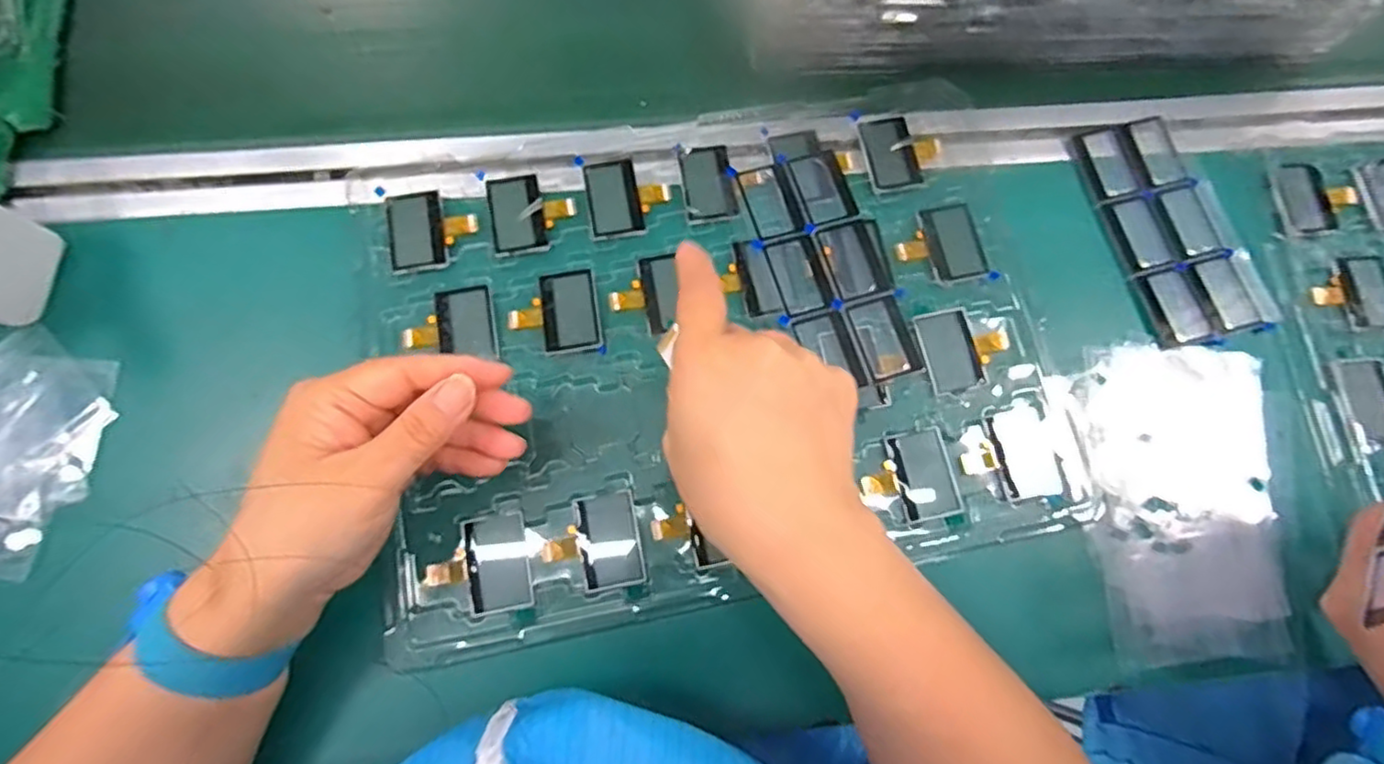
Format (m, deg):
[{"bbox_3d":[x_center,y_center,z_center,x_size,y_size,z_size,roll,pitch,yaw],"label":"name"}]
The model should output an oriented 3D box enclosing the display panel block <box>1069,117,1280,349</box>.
[{"bbox_3d":[0.282,-0.090,0.395,0.067,0.005,0.141,-18,76,-6],"label":"display panel block"}]

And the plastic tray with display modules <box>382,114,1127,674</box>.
[{"bbox_3d":[0.015,-0.017,0.361,0.351,0.010,0.249,-10,75,-4],"label":"plastic tray with display modules"}]

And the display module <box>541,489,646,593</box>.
[{"bbox_3d":[-0.050,0.081,0.333,0.046,0.004,0.046,-11,76,-4],"label":"display module"}]

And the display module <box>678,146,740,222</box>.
[{"bbox_3d":[0.009,-0.116,0.385,0.029,0.004,0.044,-10,75,-4],"label":"display module"}]

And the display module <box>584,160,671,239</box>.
[{"bbox_3d":[-0.037,-0.107,0.381,0.045,0.004,0.046,-9,75,-4],"label":"display module"}]

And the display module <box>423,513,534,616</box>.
[{"bbox_3d":[-0.105,0.091,0.327,0.050,0.004,0.044,-12,76,-5],"label":"display module"}]

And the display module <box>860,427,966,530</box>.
[{"bbox_3d":[0.116,0.053,0.349,0.048,0.004,0.051,-11,76,-5],"label":"display module"}]

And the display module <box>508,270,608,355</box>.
[{"bbox_3d":[-0.075,-0.036,0.361,0.046,0.004,0.047,-11,76,-5],"label":"display module"}]

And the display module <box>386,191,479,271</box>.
[{"bbox_3d":[-0.146,-0.087,0.372,0.046,0.004,0.044,-14,76,-5],"label":"display module"}]

